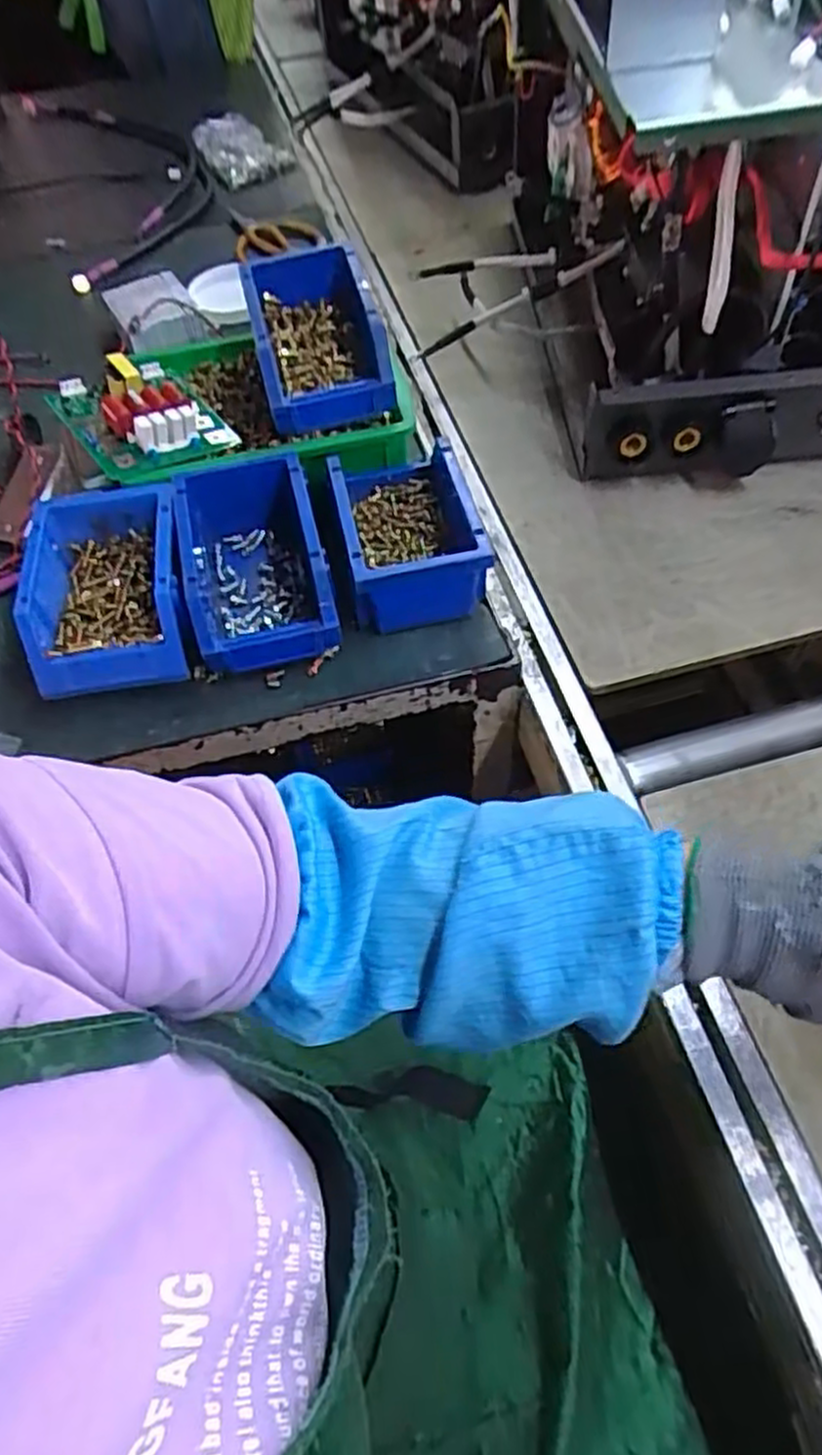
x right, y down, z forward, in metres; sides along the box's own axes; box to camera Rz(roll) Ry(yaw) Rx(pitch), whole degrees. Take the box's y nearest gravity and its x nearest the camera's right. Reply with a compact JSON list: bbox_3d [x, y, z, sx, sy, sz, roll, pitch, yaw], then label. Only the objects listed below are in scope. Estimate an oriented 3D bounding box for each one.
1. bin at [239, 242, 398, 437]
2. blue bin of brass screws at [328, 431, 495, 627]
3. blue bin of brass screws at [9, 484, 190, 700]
[{"bbox_3d":[-0.082,-0.334,0.649,0.104,0.063,0.169,-13,57,-4],"label":"bin"},{"bbox_3d":[-0.004,-0.160,0.611,0.103,0.069,0.159,-12,57,-3],"label":"blue bin of brass screws"},{"bbox_3d":[-0.225,-0.102,0.579,0.110,0.067,0.156,-9,57,-1],"label":"blue bin of brass screws"}]

